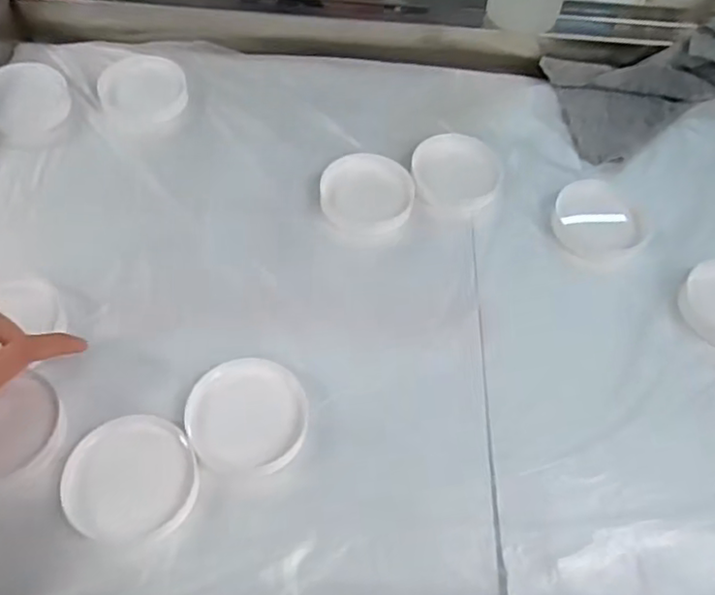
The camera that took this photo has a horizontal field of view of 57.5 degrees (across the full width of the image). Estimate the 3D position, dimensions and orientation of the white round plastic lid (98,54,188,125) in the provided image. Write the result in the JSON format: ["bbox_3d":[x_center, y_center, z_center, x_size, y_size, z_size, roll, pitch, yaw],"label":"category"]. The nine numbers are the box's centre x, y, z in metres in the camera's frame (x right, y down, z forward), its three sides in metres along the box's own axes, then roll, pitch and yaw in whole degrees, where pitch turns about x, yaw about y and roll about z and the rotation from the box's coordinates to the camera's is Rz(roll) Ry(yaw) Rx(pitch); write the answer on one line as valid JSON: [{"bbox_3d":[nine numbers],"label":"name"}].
[{"bbox_3d":[-0.198,-0.192,0.605,0.075,0.014,0.086,-11,58,-12],"label":"white round plastic lid"}]

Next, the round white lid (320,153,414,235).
[{"bbox_3d":[0.008,-0.086,0.543,0.075,0.018,0.070,2,56,-3],"label":"round white lid"}]

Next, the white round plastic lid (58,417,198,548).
[{"bbox_3d":[-0.140,0.110,0.399,0.079,0.009,0.074,13,56,4],"label":"white round plastic lid"}]

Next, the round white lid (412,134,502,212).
[{"bbox_3d":[0.087,-0.109,0.565,0.074,0.012,0.082,1,56,-4],"label":"round white lid"}]

